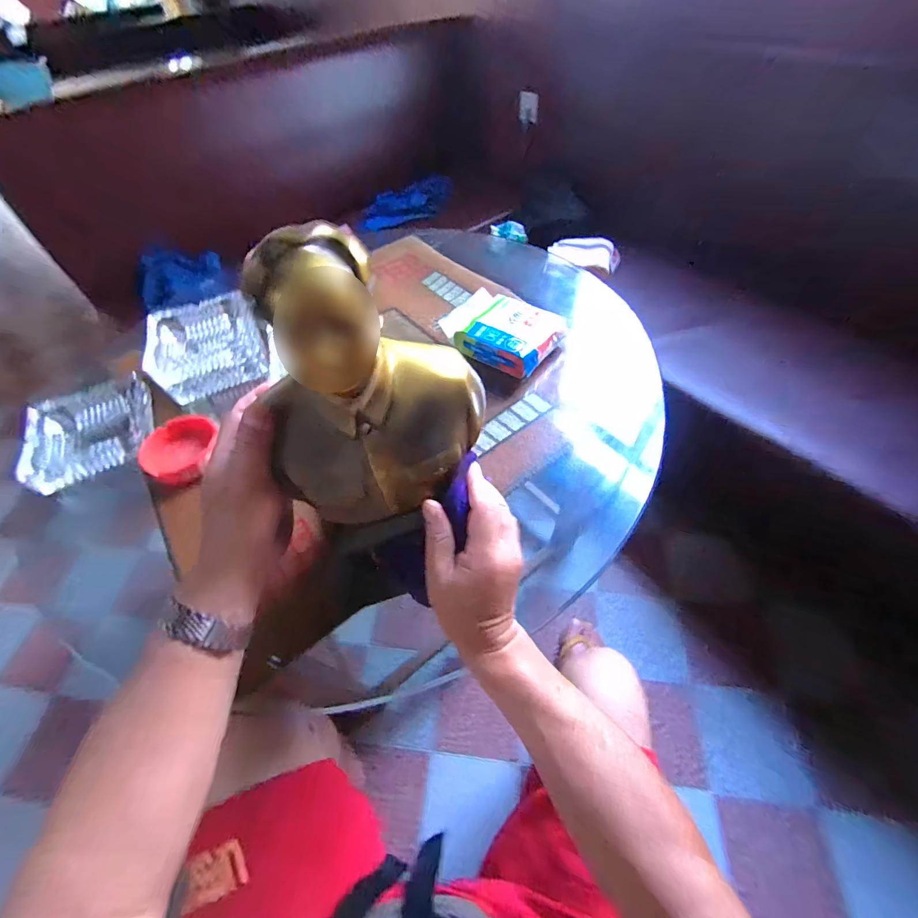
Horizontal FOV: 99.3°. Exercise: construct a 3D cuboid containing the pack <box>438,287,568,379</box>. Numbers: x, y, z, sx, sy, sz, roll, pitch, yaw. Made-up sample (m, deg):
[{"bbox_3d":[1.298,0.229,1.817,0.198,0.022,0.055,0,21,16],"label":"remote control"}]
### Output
[{"bbox_3d":[0.070,-0.201,0.633,0.173,0.058,0.125,38,65,26],"label":"pack"}]

